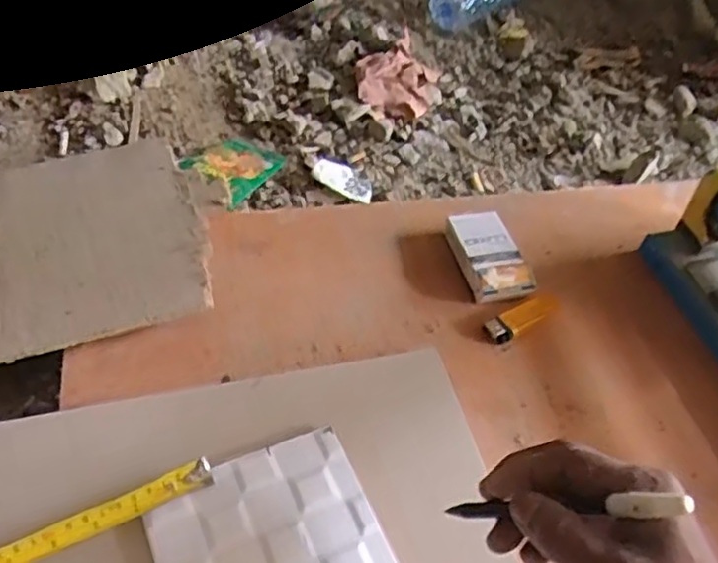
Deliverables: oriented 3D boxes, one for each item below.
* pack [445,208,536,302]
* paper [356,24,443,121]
[{"bbox_3d":[0.121,-0.023,0.643,0.056,0.029,0.106,-7,49,-13],"label":"pack"},{"bbox_3d":[0.049,-0.271,0.900,0.103,0.034,0.157,15,48,7],"label":"paper"}]

